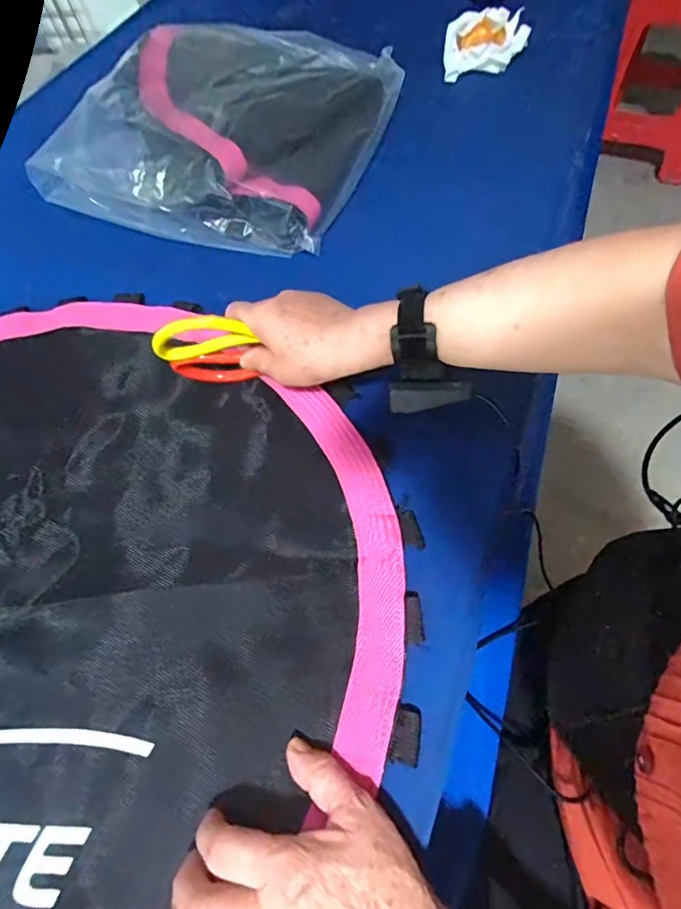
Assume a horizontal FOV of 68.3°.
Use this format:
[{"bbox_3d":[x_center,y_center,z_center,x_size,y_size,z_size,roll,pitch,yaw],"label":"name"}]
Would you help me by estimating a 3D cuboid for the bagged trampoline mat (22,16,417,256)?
[{"bbox_3d":[-0.154,-0.461,0.697,0.385,0.105,0.374,15,62,13],"label":"bagged trampoline mat"}]

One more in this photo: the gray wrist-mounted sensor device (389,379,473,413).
[{"bbox_3d":[0.074,-0.049,0.415,0.064,0.031,0.011,-1,59,7],"label":"gray wrist-mounted sensor device"}]

